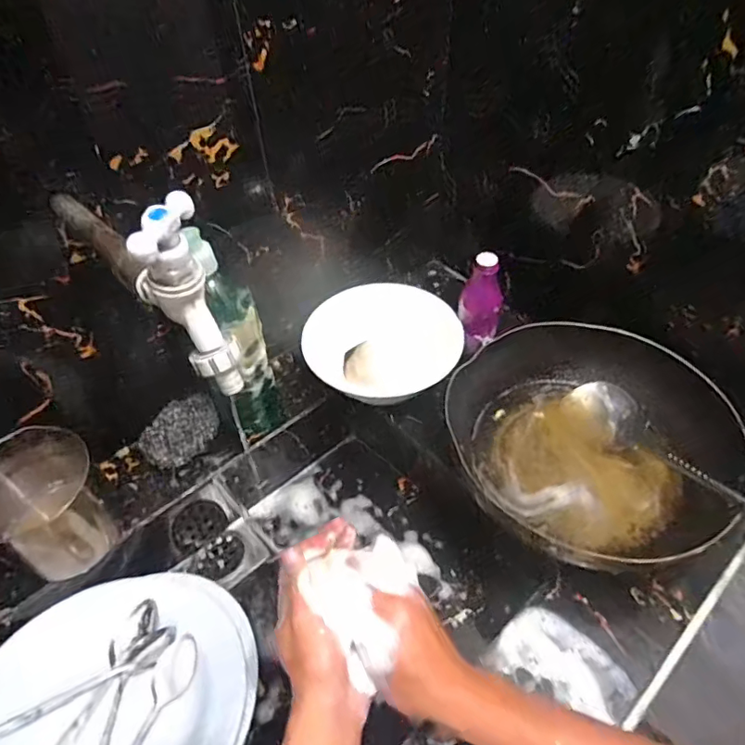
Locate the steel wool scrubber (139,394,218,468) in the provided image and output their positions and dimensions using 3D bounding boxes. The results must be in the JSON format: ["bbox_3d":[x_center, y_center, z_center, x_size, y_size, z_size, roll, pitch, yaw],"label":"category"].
[{"bbox_3d":[-0.238,0.070,0.637,0.066,0.040,0.092,33,56,28],"label":"steel wool scrubber"}]

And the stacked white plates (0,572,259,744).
[{"bbox_3d":[-0.252,0.325,0.502,0.258,0.040,0.258,3,37,-2],"label":"stacked white plates"}]

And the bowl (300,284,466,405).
[{"bbox_3d":[0.023,-0.036,0.704,0.189,0.065,0.205,-1,48,1],"label":"bowl"}]

